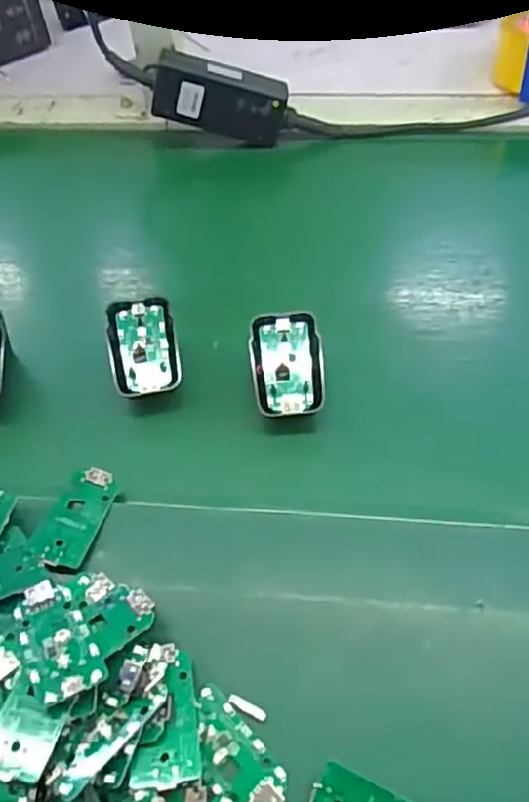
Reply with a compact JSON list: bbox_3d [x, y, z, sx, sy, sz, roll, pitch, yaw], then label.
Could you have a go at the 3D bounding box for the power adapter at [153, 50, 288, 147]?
[{"bbox_3d":[-0.038,-0.266,0.591,0.115,0.054,0.026,11,52,-14],"label":"power adapter"}]

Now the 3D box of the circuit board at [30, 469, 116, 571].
[{"bbox_3d":[-0.109,0.067,0.388,0.031,0.005,0.062,17,52,5],"label":"circuit board"}]

